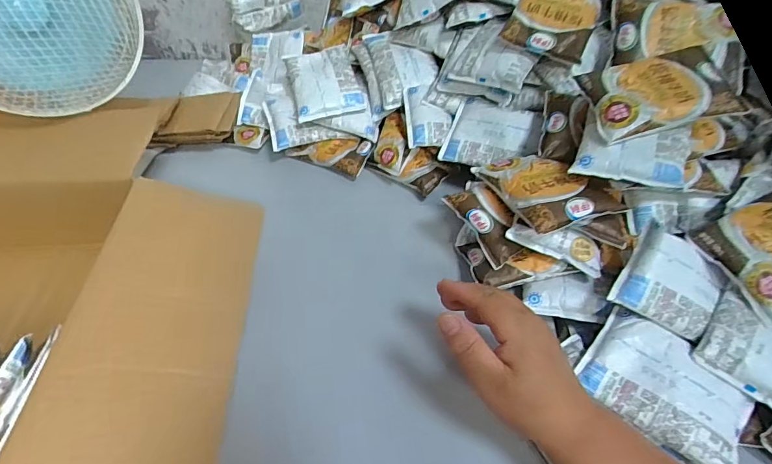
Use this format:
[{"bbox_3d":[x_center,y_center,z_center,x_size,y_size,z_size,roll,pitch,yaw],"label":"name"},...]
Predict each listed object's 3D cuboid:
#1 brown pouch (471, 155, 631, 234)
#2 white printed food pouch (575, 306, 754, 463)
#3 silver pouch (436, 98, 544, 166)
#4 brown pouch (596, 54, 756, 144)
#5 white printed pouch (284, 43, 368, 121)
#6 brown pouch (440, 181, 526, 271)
[{"bbox_3d":[0.164,-0.049,0.450,0.092,0.026,0.113,-16,49,-12],"label":"brown pouch"},{"bbox_3d":[0.235,0.128,0.372,0.123,0.027,0.083,31,55,26],"label":"white printed food pouch"},{"bbox_3d":[0.129,-0.119,0.557,0.100,0.020,0.085,19,86,22],"label":"silver pouch"},{"bbox_3d":[0.264,-0.136,0.437,0.120,0.020,0.089,-12,53,7],"label":"brown pouch"},{"bbox_3d":[-0.091,-0.222,0.646,0.094,0.014,0.123,-15,67,-7],"label":"white printed pouch"},{"bbox_3d":[0.105,-0.013,0.468,0.046,0.022,0.097,-18,65,-14],"label":"brown pouch"}]

